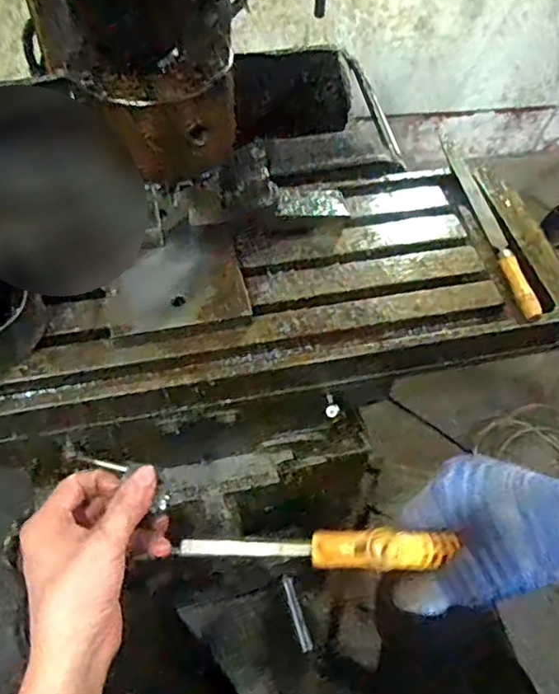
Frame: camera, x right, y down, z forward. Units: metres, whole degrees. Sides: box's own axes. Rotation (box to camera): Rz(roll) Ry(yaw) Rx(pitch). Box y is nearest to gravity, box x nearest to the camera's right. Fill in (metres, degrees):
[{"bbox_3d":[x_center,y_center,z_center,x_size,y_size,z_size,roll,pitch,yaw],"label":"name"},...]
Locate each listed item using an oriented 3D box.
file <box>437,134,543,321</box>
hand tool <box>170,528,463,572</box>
[{"bbox_3d":[0.227,-0.150,0.652,0.024,0.026,0.294,-6,56,-8],"label":"file"},{"bbox_3d":[0.021,0.119,0.343,0.157,0.019,0.022,-2,55,7],"label":"hand tool"}]

